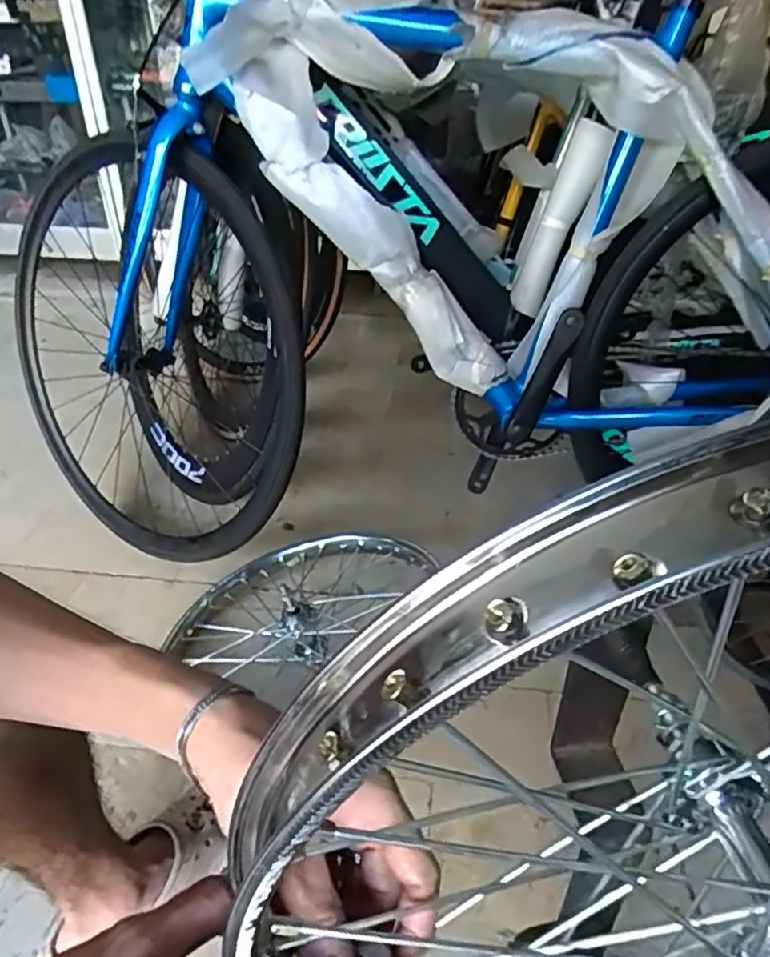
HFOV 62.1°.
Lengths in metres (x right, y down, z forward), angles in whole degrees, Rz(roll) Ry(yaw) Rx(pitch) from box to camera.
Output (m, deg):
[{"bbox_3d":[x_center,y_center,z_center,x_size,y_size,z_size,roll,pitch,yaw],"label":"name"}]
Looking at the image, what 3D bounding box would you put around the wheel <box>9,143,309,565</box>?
[{"bbox_3d":[-0.402,-0.185,1.037,0.659,0.627,0.079,18,23,26],"label":"wheel"}]

